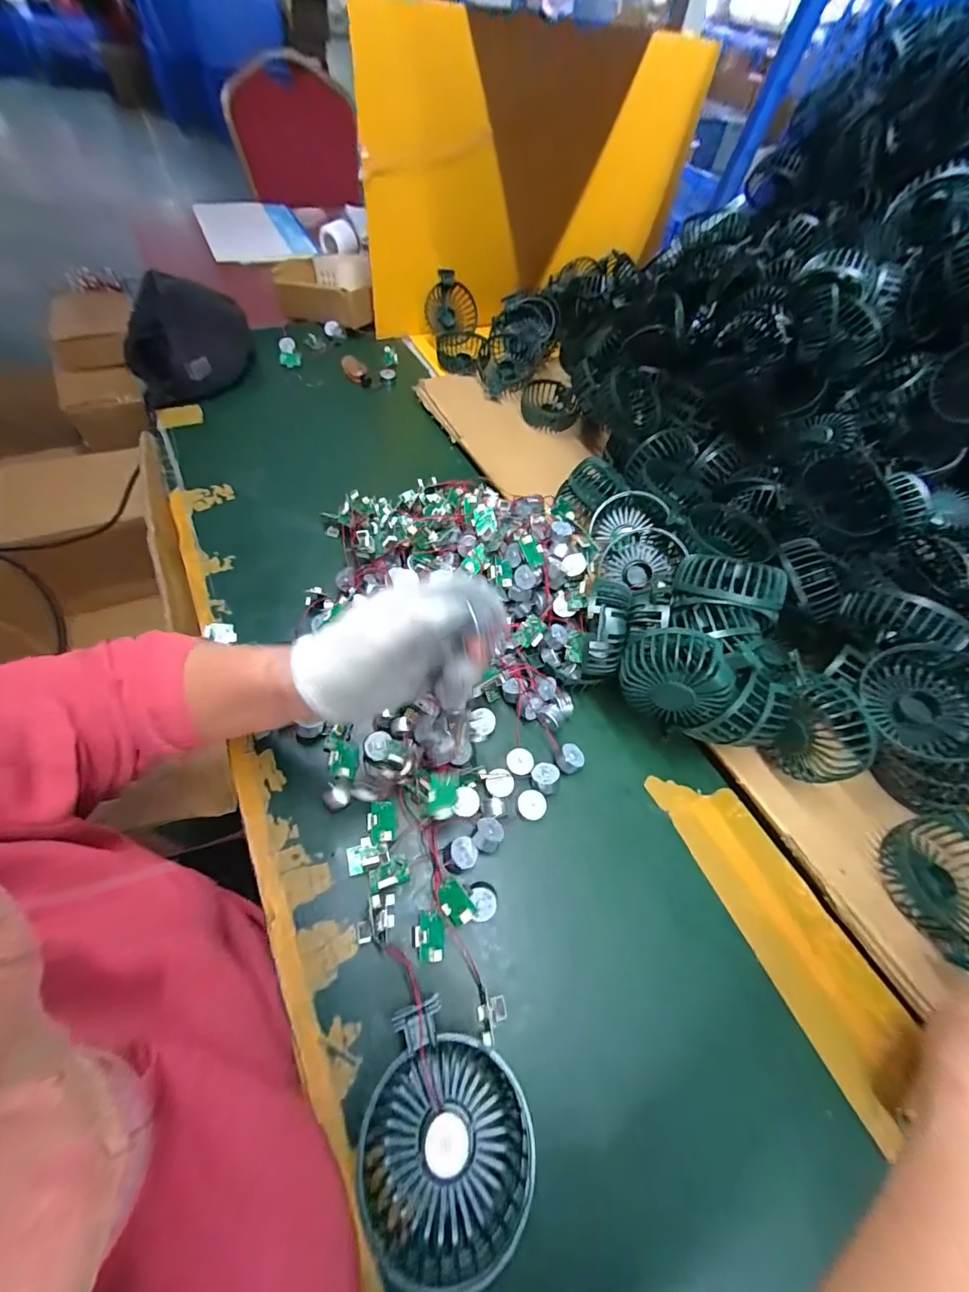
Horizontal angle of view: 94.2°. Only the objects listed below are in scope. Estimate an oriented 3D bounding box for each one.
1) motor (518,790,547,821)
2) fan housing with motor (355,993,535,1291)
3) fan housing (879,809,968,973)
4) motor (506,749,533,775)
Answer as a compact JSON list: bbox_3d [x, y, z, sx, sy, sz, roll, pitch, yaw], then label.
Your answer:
[{"bbox_3d":[0.039,0.133,0.374,0.023,0.019,0.024,3,57,-5],"label":"motor"},{"bbox_3d":[-0.021,0.269,0.250,0.089,0.049,0.099,12,48,6],"label":"fan housing with motor"},{"bbox_3d":[0.367,0.186,0.355,0.099,0.034,0.089,-14,60,-10],"label":"fan housing"},{"bbox_3d":[0.030,0.100,0.384,0.022,0.012,0.022,3,57,-5],"label":"motor"}]

